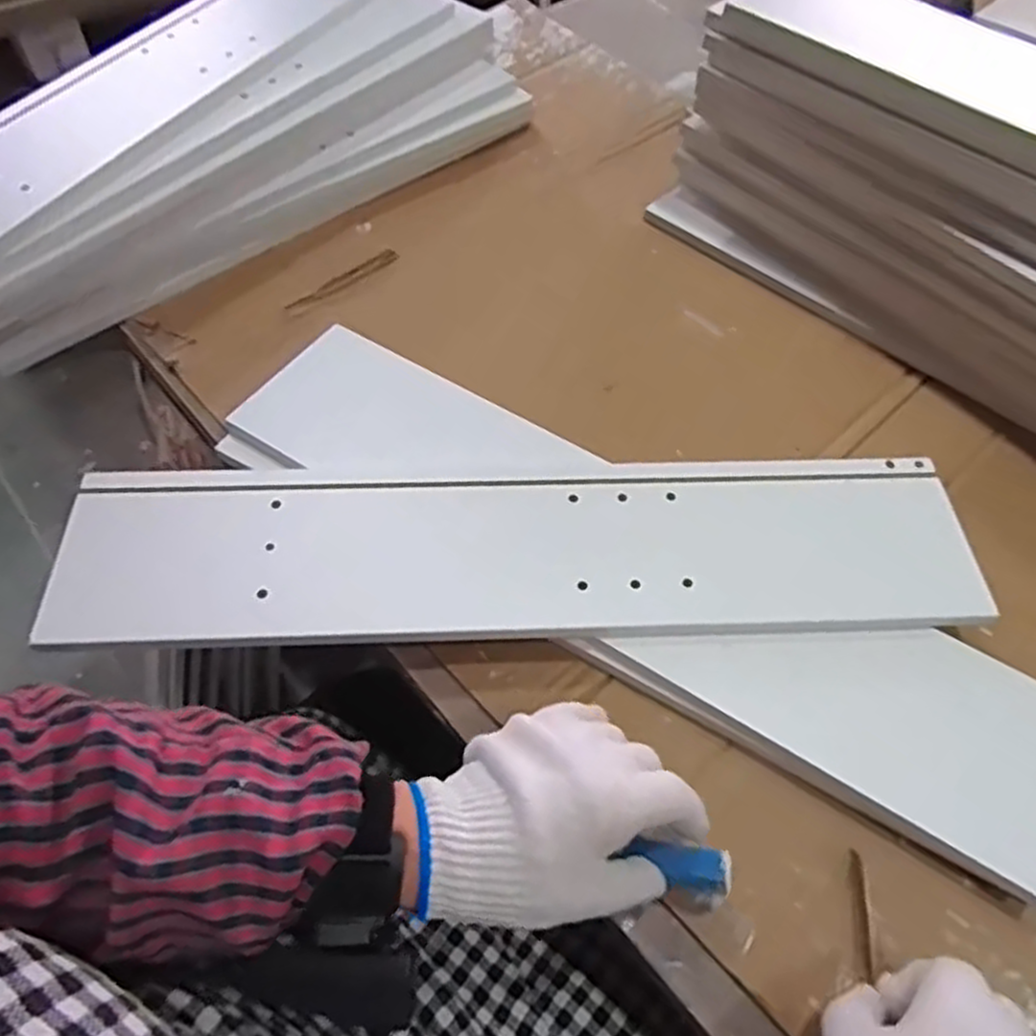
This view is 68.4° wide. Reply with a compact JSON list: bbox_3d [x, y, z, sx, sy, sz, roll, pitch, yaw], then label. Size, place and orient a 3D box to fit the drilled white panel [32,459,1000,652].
[{"bbox_3d":[0.003,0.016,0.470,0.541,0.021,0.127,-1,58,-4],"label":"drilled white panel"}]

